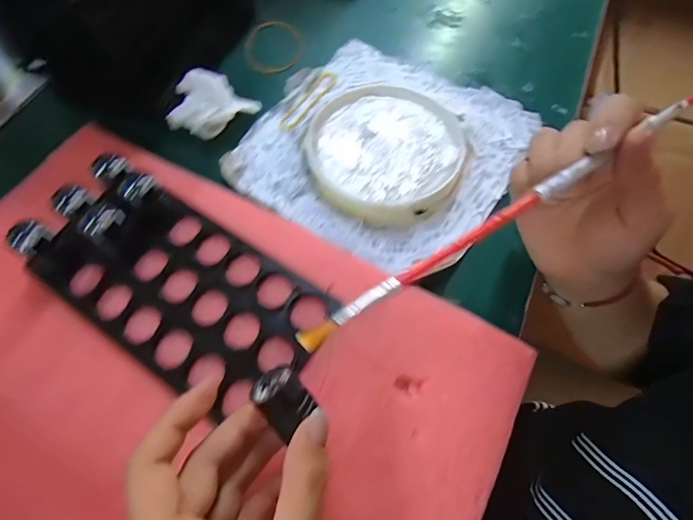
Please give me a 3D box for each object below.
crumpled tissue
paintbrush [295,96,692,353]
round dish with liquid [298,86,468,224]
[{"bbox_3d":[-0.111,-0.126,0.325,0.066,0.033,0.043,-39,68,-18],"label":"crumpled tissue"},{"bbox_3d":[0.084,-0.028,0.171,0.238,0.004,0.007,-29,66,-19],"label":"paintbrush"},{"bbox_3d":[0.031,-0.090,0.317,0.118,0.013,0.128,0,62,1],"label":"round dish with liquid"}]

